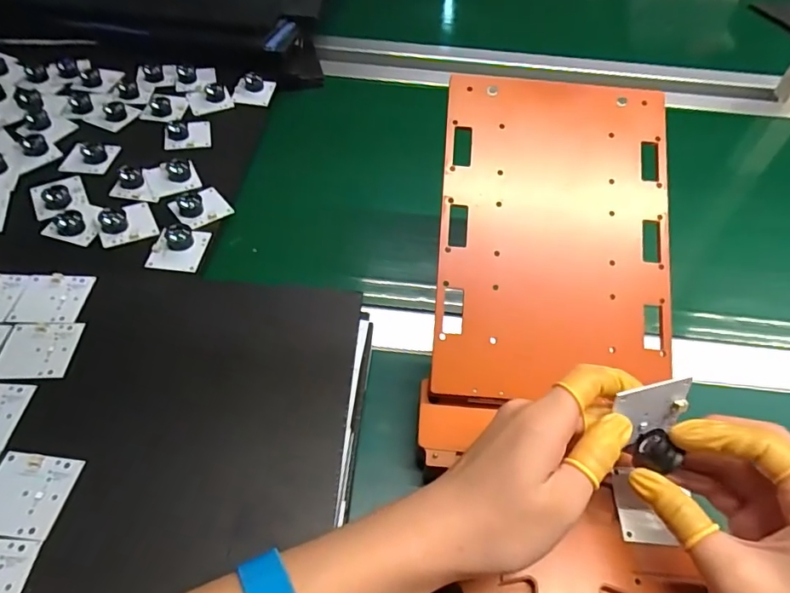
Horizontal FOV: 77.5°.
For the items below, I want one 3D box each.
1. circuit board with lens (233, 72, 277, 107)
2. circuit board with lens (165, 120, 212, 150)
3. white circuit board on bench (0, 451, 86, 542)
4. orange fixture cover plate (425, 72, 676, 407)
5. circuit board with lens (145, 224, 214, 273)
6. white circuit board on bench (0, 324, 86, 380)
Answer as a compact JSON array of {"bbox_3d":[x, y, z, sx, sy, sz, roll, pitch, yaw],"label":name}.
[{"bbox_3d":[-0.172,-0.253,0.595,0.044,0.028,0.045,4,50,0],"label":"circuit board with lens"},{"bbox_3d":[-0.228,-0.182,0.541,0.047,0.024,0.048,-10,51,-11],"label":"circuit board with lens"},{"bbox_3d":[-0.207,0.110,0.275,0.045,0.004,0.043,6,50,2],"label":"white circuit board on bench"},{"bbox_3d":[0.112,-0.044,0.343,0.157,0.004,0.227,5,80,0],"label":"orange fixture cover plate"},{"bbox_3d":[-0.194,-0.046,0.437,0.044,0.015,0.048,0,50,-3],"label":"circuit board with lens"},{"bbox_3d":[-0.246,0.037,0.336,0.047,0.009,0.047,-4,51,-7],"label":"white circuit board on bench"}]

